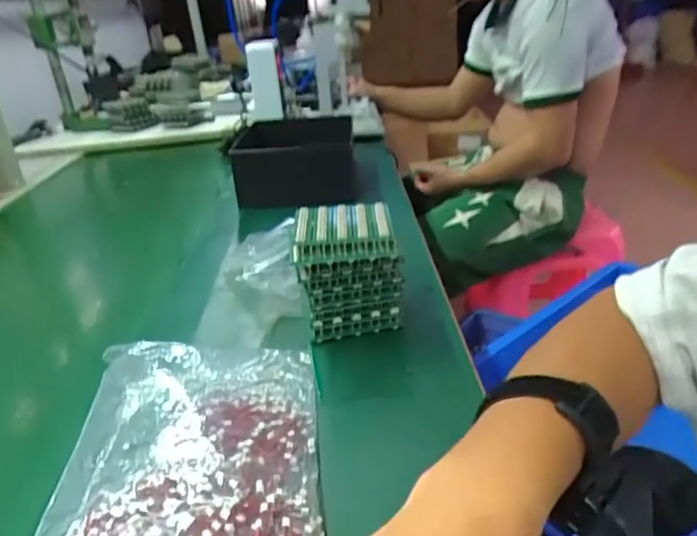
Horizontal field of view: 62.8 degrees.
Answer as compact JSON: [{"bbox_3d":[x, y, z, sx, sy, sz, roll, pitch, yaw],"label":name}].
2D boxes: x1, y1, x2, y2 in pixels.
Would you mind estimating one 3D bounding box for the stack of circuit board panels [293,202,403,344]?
[{"bbox_3d":[-0.001,0.005,0.542,0.095,0.110,0.097,-8,26,-5],"label":"stack of circuit board panels"}]

